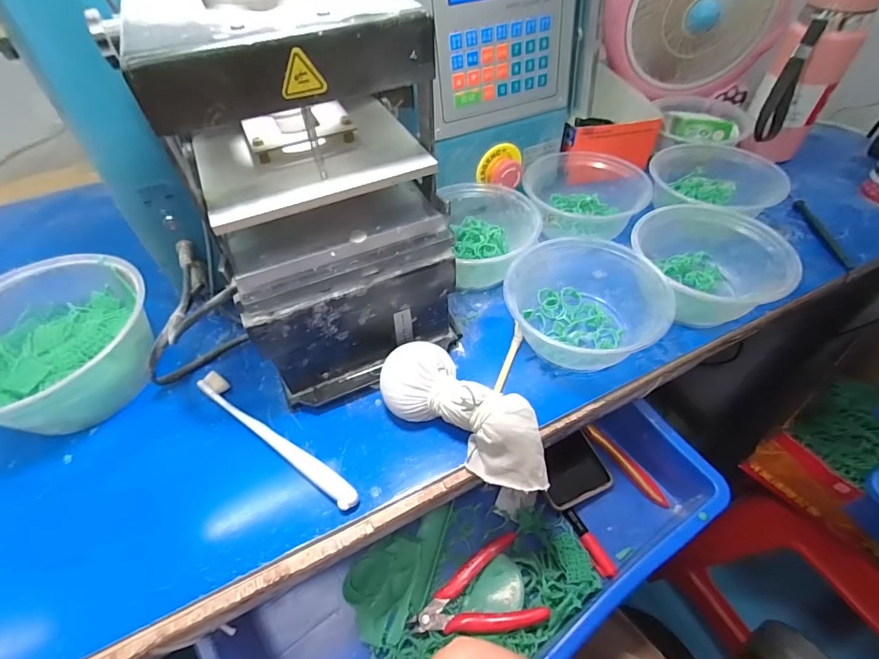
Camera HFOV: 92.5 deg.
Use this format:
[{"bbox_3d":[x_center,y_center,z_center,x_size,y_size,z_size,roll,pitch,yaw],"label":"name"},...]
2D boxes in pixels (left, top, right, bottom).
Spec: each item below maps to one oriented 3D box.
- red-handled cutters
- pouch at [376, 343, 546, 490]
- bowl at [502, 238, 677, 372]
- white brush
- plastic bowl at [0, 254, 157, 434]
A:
[{"bbox_3d":[0.030,0.246,0.386,0.116,0.016,0.073,-16,51,-11],"label":"red-handled cutters"},{"bbox_3d":[0.021,0.064,0.329,0.142,0.047,0.058,26,56,22],"label":"pouch"},{"bbox_3d":[0.123,-0.028,0.387,0.127,0.062,0.116,-1,50,1],"label":"bowl"},{"bbox_3d":[-0.134,0.085,0.340,0.181,0.011,0.017,29,57,23],"label":"white brush"},{"bbox_3d":[-0.339,0.011,0.369,0.150,0.069,0.160,-1,50,1],"label":"plastic bowl"}]

